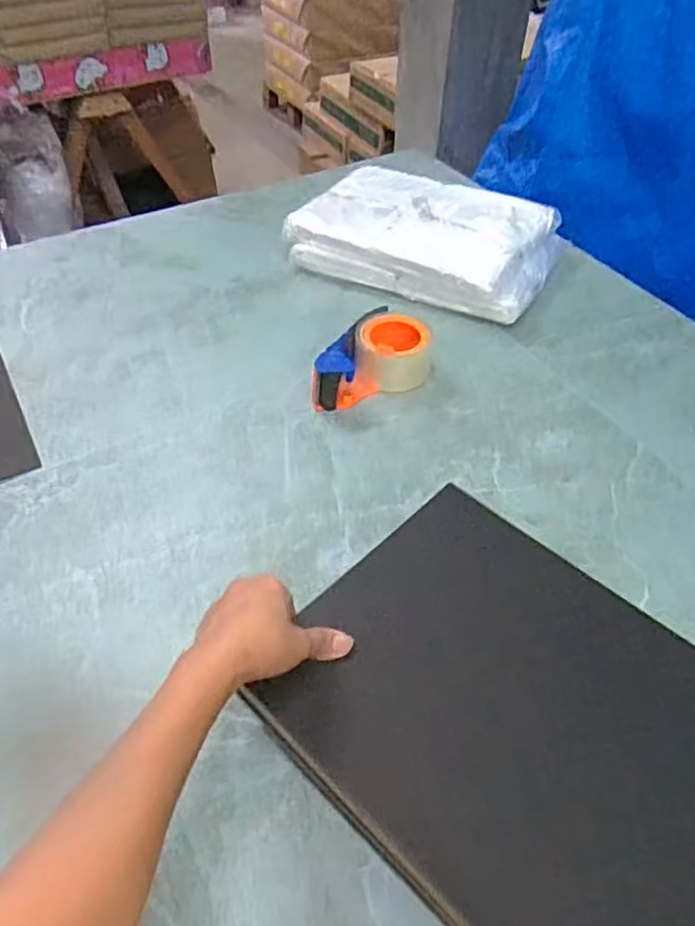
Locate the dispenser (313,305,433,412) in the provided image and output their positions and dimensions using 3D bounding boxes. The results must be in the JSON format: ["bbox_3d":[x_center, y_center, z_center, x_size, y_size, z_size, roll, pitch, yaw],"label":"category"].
[{"bbox_3d":[0.035,-0.114,0.758,0.091,0.053,0.152,23,52,21],"label":"dispenser"}]

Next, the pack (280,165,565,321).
[{"bbox_3d":[0.118,-0.327,0.948,0.345,0.058,0.248,23,52,21],"label":"pack"}]

